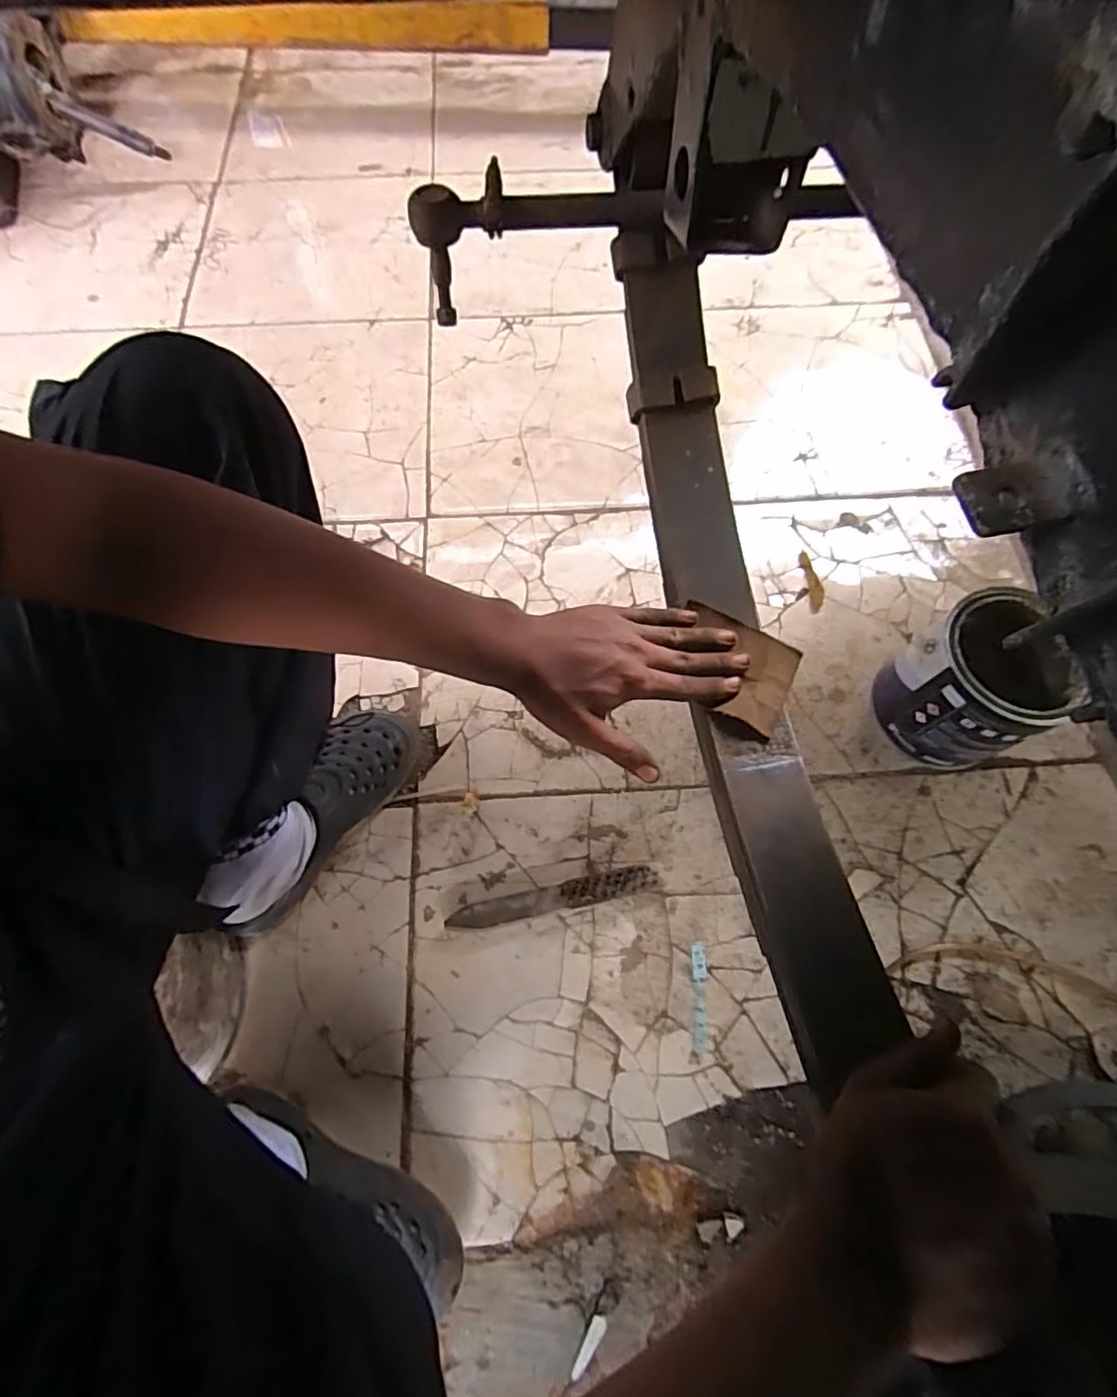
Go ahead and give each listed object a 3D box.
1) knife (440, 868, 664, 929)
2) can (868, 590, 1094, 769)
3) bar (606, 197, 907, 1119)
[{"bbox_3d":[-0.003,0.212,0.640,0.223,0.018,0.029,-11,56,-7],"label":"knife"},{"bbox_3d":[0.455,-0.016,0.672,0.140,0.162,0.144,0,68,0],"label":"can"},{"bbox_3d":[0.128,-0.068,0.461,0.070,0.073,0.606,-8,79,-3],"label":"bar"}]

